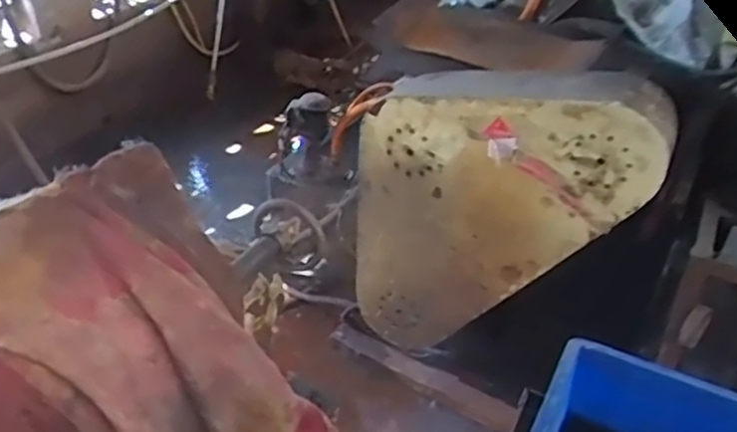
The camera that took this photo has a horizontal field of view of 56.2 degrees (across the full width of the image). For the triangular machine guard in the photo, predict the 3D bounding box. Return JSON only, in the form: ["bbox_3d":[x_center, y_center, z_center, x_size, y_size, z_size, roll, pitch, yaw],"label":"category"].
[{"bbox_3d":[0.268,0.022,1.515,0.595,0.709,0.172,18,34,22],"label":"triangular machine guard"}]

